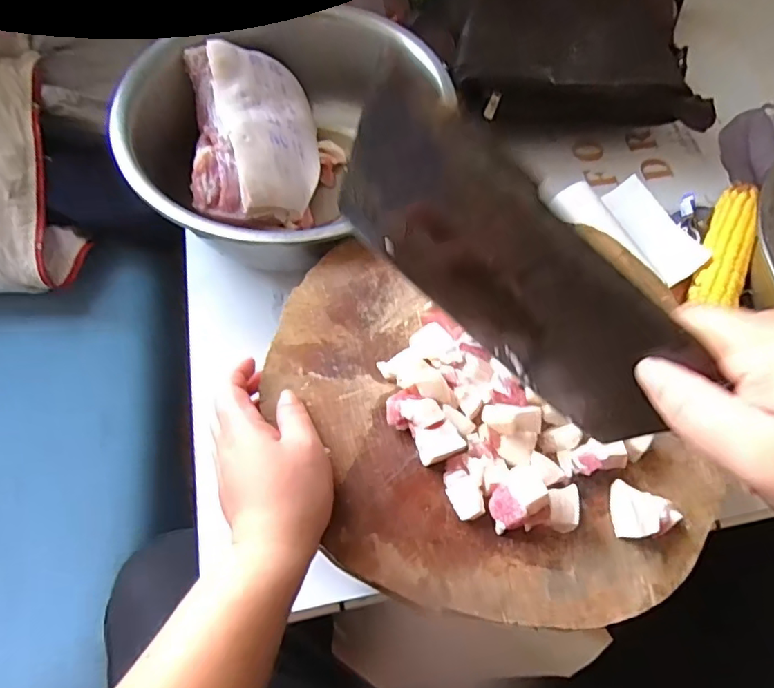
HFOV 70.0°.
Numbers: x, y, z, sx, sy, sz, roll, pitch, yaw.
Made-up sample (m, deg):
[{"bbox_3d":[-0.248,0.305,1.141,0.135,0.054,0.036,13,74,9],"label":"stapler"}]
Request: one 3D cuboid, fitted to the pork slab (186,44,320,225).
[{"bbox_3d":[-0.120,-0.189,0.504,0.109,0.062,0.186,-6,65,-5],"label":"pork slab"}]

